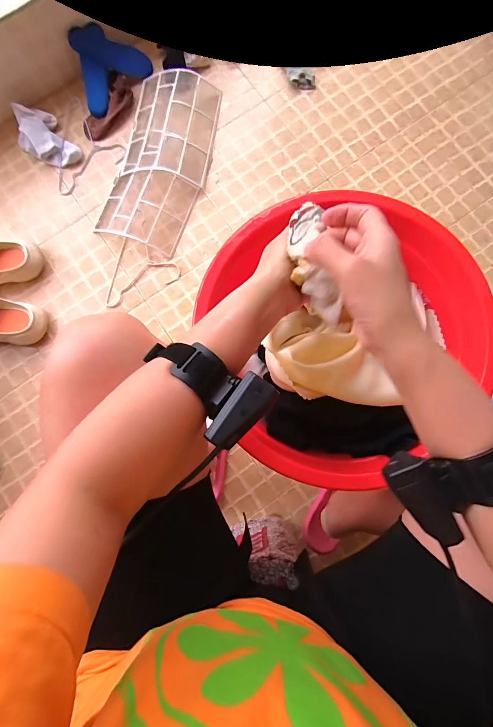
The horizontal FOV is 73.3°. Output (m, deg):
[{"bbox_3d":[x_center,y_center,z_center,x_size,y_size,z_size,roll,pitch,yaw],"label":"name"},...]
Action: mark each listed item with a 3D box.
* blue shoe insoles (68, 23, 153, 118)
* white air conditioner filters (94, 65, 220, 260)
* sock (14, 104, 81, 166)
[{"bbox_3d":[-0.397,-0.840,0.930,0.215,0.039,0.181,-39,106,-2],"label":"blue shoe insoles"},{"bbox_3d":[-0.230,-0.564,0.899,0.242,0.058,0.481,16,83,3],"label":"white air conditioner filters"},{"bbox_3d":[-0.564,-0.625,0.917,0.121,0.055,0.180,-38,83,-4],"label":"sock"}]

